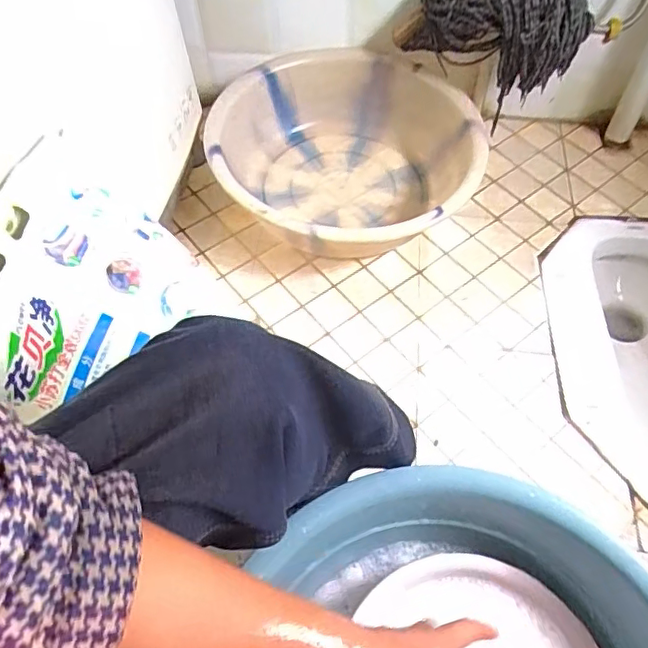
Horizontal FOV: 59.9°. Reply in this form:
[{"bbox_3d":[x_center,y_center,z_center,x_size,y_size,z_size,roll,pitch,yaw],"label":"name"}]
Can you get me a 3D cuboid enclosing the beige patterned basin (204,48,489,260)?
[{"bbox_3d":[0.034,-0.310,1.070,0.487,0.157,0.492,0,55,1],"label":"beige patterned basin"}]

